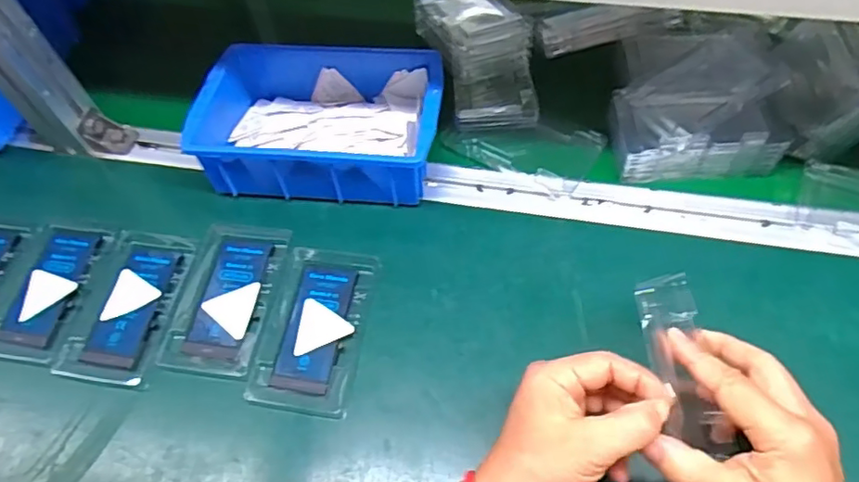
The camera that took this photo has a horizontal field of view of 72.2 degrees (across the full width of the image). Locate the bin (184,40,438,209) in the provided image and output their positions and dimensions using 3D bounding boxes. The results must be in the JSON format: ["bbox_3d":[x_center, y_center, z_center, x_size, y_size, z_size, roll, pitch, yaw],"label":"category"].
[{"bbox_3d":[-0.092,-0.106,0.522,0.200,0.064,0.136,4,58,7],"label":"bin"}]

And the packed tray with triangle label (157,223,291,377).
[{"bbox_3d":[-0.160,0.042,0.467,0.074,0.005,0.127,5,58,8],"label":"packed tray with triangle label"}]

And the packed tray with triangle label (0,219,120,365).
[{"bbox_3d":[-0.312,0.036,0.482,0.071,0.010,0.125,9,58,10],"label":"packed tray with triangle label"}]

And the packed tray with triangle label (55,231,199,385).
[{"bbox_3d":[-0.239,0.049,0.467,0.074,0.008,0.129,4,58,7],"label":"packed tray with triangle label"}]

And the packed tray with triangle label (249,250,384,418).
[{"bbox_3d":[-0.086,0.063,0.445,0.075,0.007,0.128,7,58,9],"label":"packed tray with triangle label"}]

